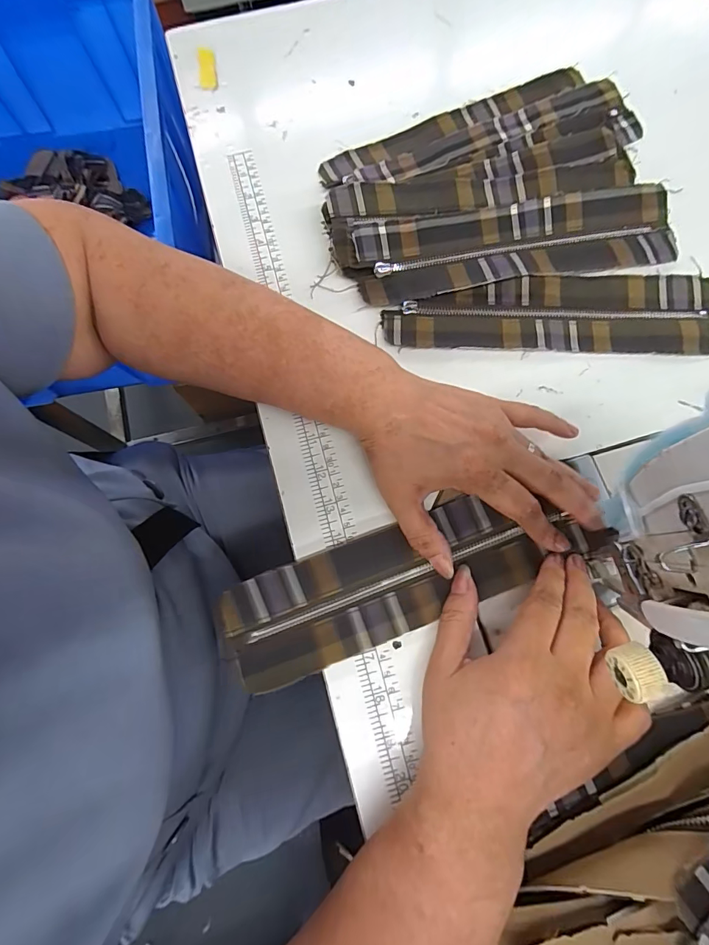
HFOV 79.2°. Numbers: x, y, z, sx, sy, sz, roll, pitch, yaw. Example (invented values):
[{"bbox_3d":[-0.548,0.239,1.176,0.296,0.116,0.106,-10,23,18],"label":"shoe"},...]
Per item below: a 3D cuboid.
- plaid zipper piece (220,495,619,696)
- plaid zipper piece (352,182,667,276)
[{"bbox_3d":[0.040,0.070,0.289,0.254,0.009,0.070,-18,75,-5],"label":"plaid zipper piece"},{"bbox_3d":[0.129,-0.198,0.346,0.259,0.010,0.040,-10,92,-3],"label":"plaid zipper piece"}]

